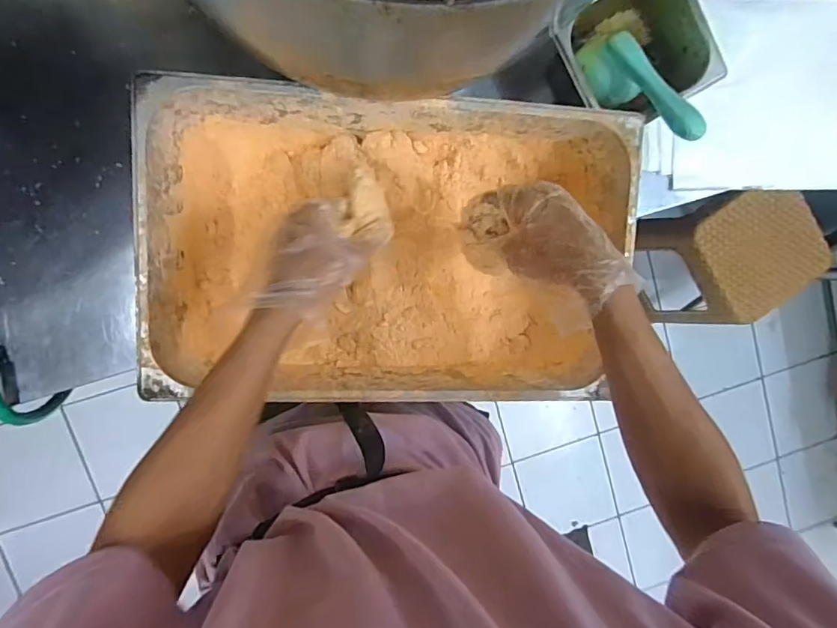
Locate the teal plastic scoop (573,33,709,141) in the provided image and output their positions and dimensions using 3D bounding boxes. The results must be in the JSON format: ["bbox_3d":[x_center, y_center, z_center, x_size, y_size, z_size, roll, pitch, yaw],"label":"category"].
[{"bbox_3d":[0.270,-0.272,0.610,0.053,0.054,0.181,-37,65,-2],"label":"teal plastic scoop"}]

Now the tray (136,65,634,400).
[{"bbox_3d":[-0.028,-0.073,0.593,0.514,0.140,0.314,2,96,-8],"label":"tray"}]

